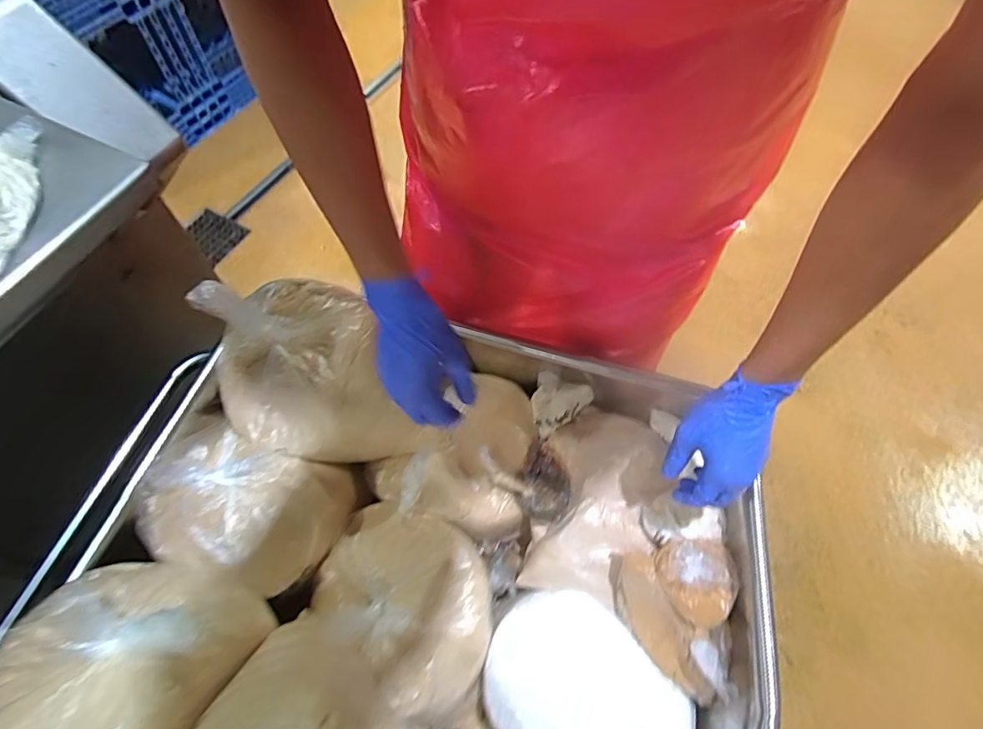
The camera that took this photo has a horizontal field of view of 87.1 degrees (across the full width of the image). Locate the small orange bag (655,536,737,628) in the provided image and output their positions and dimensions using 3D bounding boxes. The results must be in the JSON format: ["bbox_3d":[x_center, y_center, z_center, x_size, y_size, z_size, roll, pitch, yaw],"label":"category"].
[{"bbox_3d":[0.225,0.233,0.563,0.087,0.043,0.094,8,63,1],"label":"small orange bag"}]

